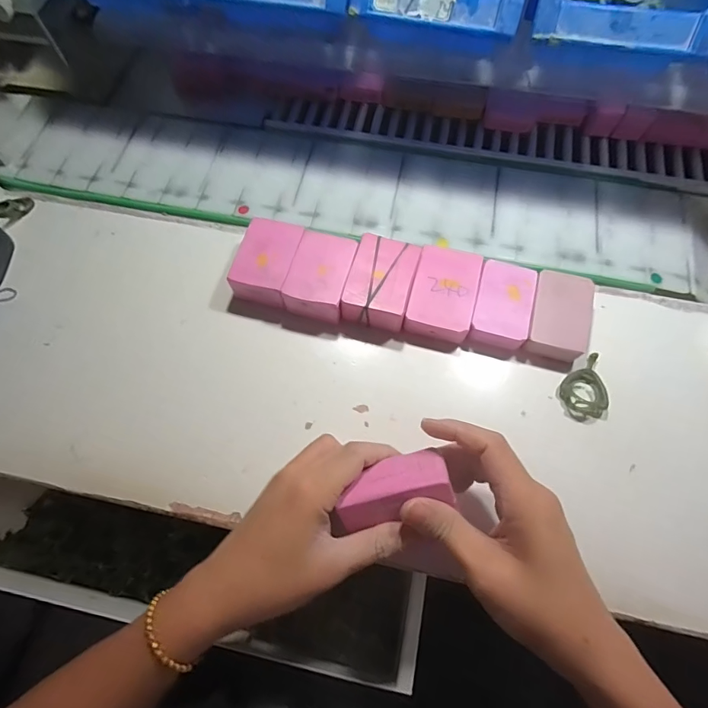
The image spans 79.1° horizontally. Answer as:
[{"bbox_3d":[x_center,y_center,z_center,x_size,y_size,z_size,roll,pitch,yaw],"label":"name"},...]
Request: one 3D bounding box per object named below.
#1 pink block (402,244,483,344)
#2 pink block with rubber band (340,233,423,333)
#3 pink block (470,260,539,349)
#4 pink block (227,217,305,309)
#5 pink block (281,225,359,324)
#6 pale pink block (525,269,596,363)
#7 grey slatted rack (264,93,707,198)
[{"bbox_3d":[0.077,-0.052,0.368,0.052,0.024,0.079,15,70,6],"label":"pink block"},{"bbox_3d":[0.023,-0.060,0.368,0.052,0.030,0.074,15,70,6],"label":"pink block with rubber band"},{"bbox_3d":[0.126,-0.041,0.364,0.045,0.019,0.071,16,71,7],"label":"pink block"},{"bbox_3d":[-0.075,-0.078,0.378,0.049,0.031,0.071,13,70,6],"label":"pink block"},{"bbox_3d":[-0.029,-0.063,0.371,0.050,0.031,0.076,15,70,6],"label":"pink block"},{"bbox_3d":[0.172,-0.030,0.359,0.046,0.020,0.074,15,70,6],"label":"pale pink block"},{"bbox_3d":[0.153,-0.223,0.453,0.492,0.011,0.064,11,70,5],"label":"grey slatted rack"}]

